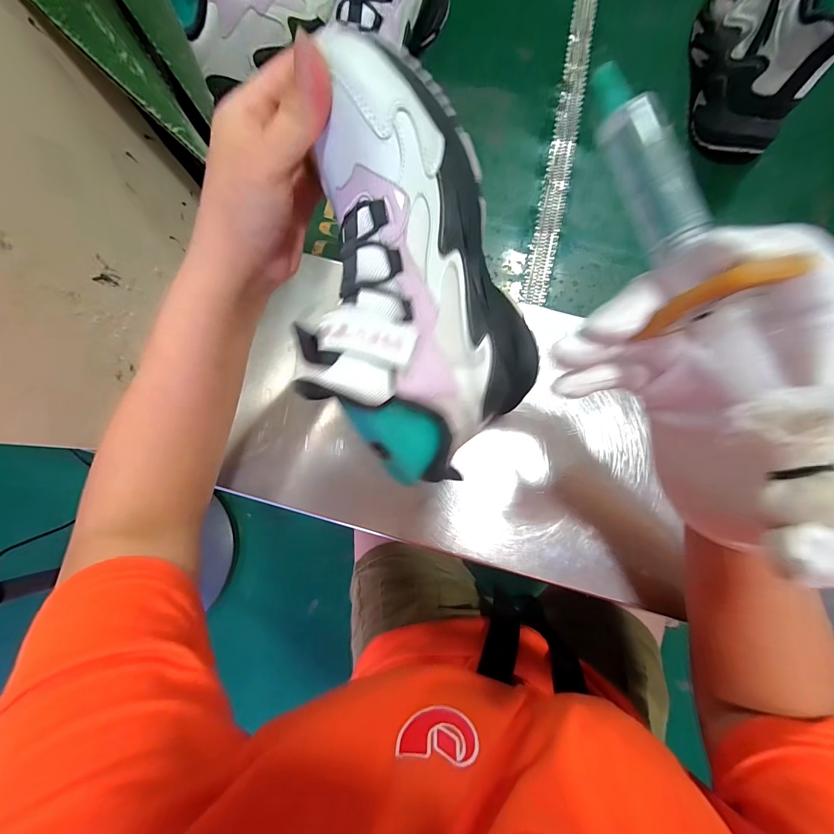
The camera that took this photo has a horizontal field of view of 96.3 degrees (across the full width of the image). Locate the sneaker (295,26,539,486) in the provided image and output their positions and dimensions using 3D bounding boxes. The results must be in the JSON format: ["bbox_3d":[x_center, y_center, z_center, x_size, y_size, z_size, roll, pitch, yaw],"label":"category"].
[{"bbox_3d":[-0.026,-0.076,0.239,0.154,0.100,0.222,-43,119,-21],"label":"sneaker"}]

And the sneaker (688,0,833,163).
[{"bbox_3d":[0.337,-0.378,0.341,0.081,0.135,0.221,11,83,6],"label":"sneaker"}]

